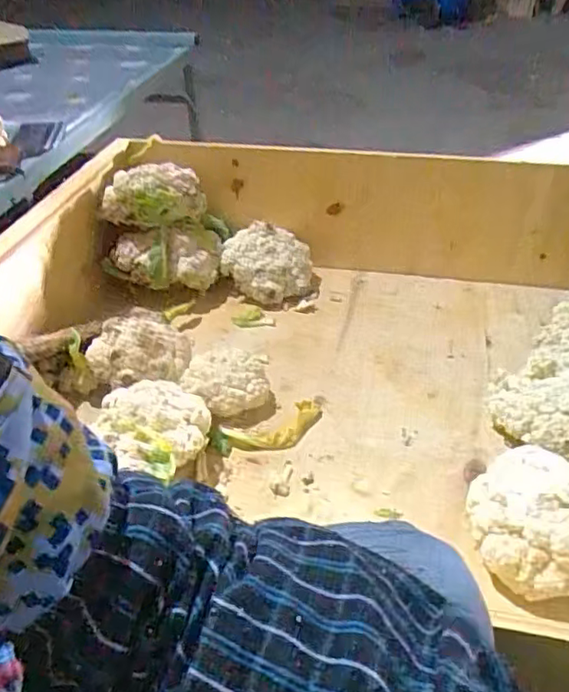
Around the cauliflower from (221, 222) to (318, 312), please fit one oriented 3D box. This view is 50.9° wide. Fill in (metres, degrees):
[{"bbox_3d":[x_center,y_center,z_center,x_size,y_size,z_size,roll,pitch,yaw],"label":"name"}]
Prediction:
[{"bbox_3d":[-0.028,-0.159,1.230,0.195,0.122,0.157,6,40,10],"label":"cauliflower"}]

